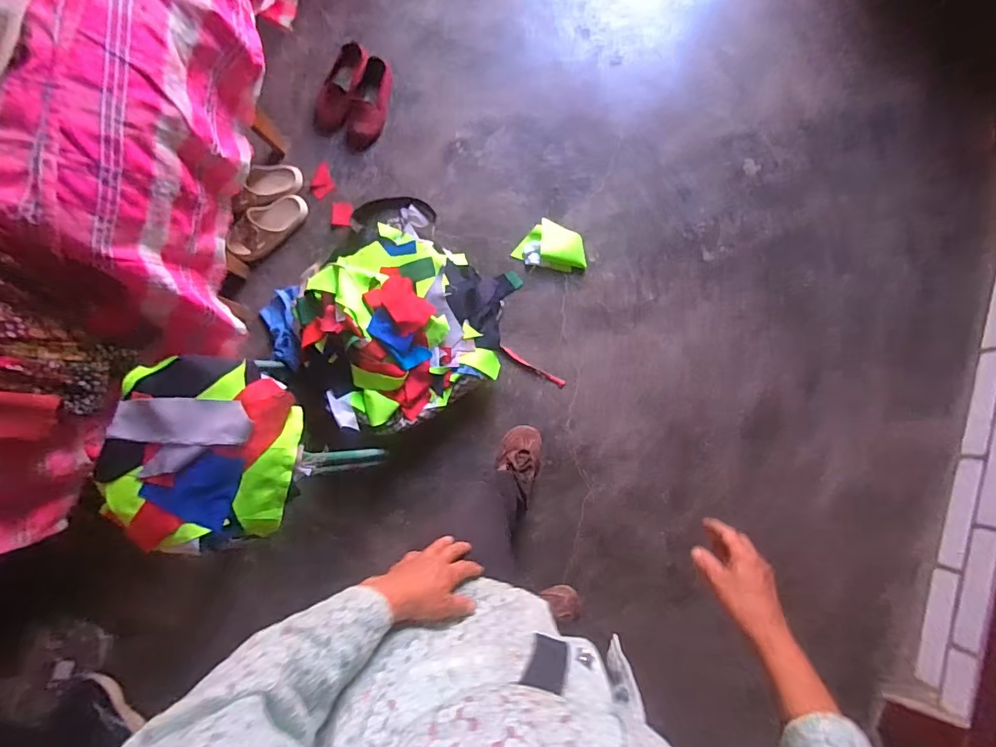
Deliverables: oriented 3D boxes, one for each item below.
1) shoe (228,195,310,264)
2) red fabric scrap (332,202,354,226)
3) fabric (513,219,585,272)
[{"bbox_3d":[-0.541,-0.347,1.170,0.200,0.057,0.078,-41,87,-3],"label":"shoe"},{"bbox_3d":[-0.378,-0.387,1.212,0.057,0.004,0.057,0,91,2],"label":"red fabric scrap"},{"bbox_3d":[0.132,-0.308,1.204,0.167,0.032,0.101,10,85,5],"label":"fabric"}]

